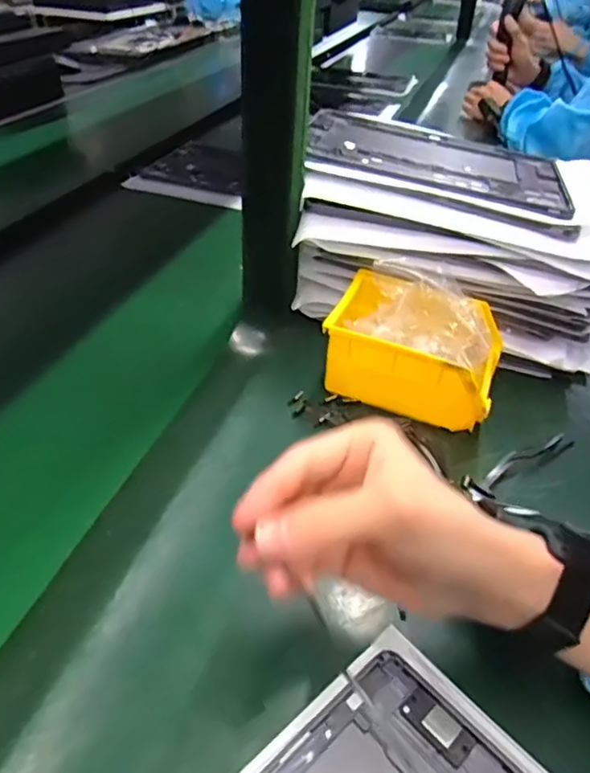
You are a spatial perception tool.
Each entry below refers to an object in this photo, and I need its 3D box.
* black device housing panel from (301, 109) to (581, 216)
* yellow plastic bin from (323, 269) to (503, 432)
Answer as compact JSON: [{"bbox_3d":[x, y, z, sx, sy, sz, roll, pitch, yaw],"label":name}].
[{"bbox_3d":[0.133,-0.220,0.572,0.250,0.023,0.176,15,40,13],"label":"black device housing panel"},{"bbox_3d":[0.100,-0.033,0.499,0.138,0.085,0.099,18,41,14],"label":"yellow plastic bin"}]

